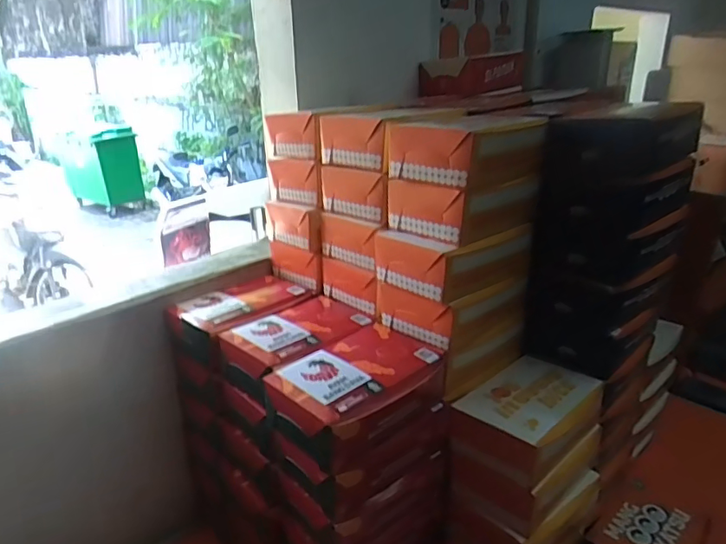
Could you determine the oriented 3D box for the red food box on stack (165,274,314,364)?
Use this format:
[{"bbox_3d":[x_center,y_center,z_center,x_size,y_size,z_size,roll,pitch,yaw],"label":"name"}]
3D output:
[{"bbox_3d":[-0.173,0.056,0.747,0.134,0.048,0.193,16,28,35],"label":"red food box on stack"}]

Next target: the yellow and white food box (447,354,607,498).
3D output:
[{"bbox_3d":[0.203,0.170,0.644,0.117,0.060,0.175,20,31,41],"label":"yellow and white food box"}]

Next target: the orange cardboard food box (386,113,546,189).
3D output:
[{"bbox_3d":[0.119,-0.147,0.619,0.124,0.061,0.152,19,30,40],"label":"orange cardboard food box"}]

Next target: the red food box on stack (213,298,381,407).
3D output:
[{"bbox_3d":[-0.080,0.087,0.671,0.116,0.052,0.189,19,30,38],"label":"red food box on stack"}]

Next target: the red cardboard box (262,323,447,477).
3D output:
[{"bbox_3d":[-0.004,0.130,0.589,0.185,0.067,0.118,-21,30,-39],"label":"red cardboard box"}]

